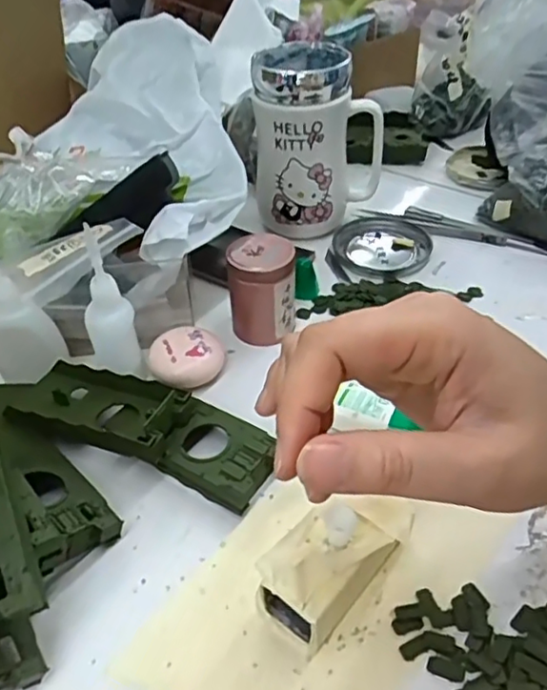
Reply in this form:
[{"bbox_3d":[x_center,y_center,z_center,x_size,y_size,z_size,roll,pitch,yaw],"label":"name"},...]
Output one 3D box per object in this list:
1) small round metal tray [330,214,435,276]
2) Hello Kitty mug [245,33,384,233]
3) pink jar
[{"bbox_3d":[0.088,-0.080,0.528,0.078,0.014,0.080,-2,41,2],"label":"small round metal tray"},{"bbox_3d":[0.036,-0.161,0.509,0.103,0.137,0.068,4,42,8],"label":"Hello Kitty mug"},{"bbox_3d":[-0.006,-0.037,0.433,0.044,0.066,0.038,-1,41,3],"label":"pink jar"}]

